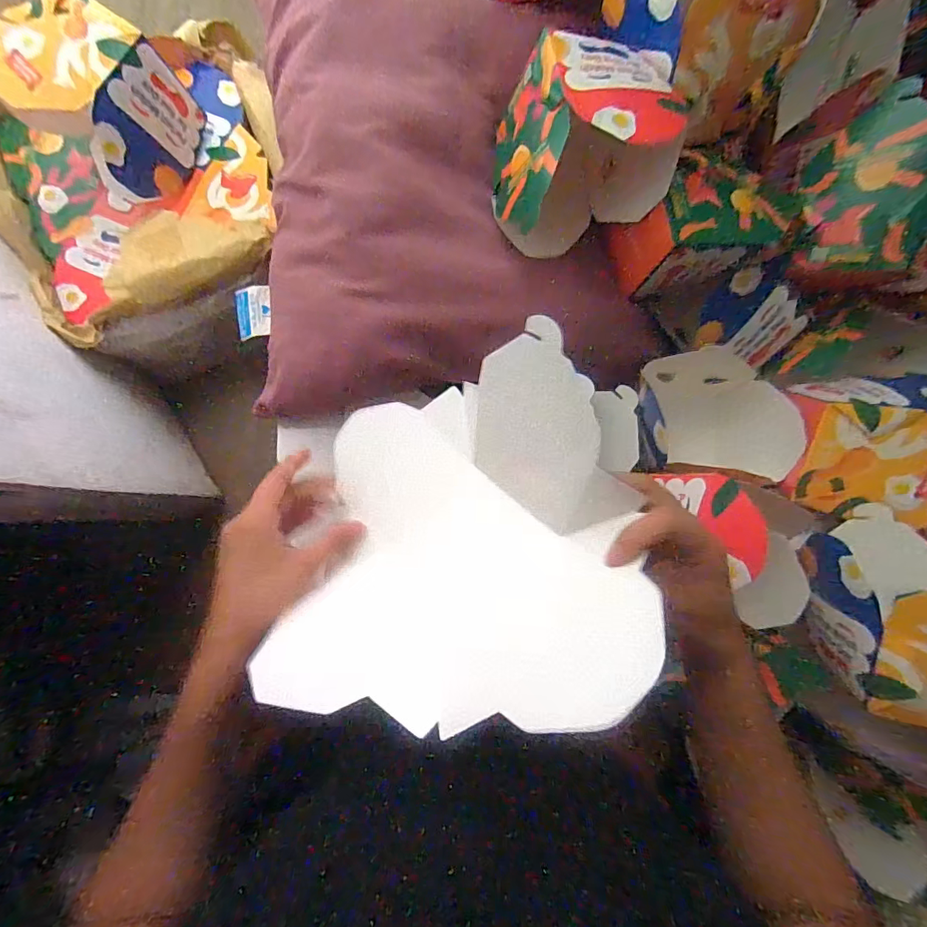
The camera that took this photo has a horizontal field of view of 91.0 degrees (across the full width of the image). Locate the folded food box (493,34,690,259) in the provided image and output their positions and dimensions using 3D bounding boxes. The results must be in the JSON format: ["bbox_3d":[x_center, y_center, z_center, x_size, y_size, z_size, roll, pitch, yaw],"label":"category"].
[{"bbox_3d":[0.095,-0.251,0.356,0.129,0.092,0.118,-10,85,-4],"label":"folded food box"}]

